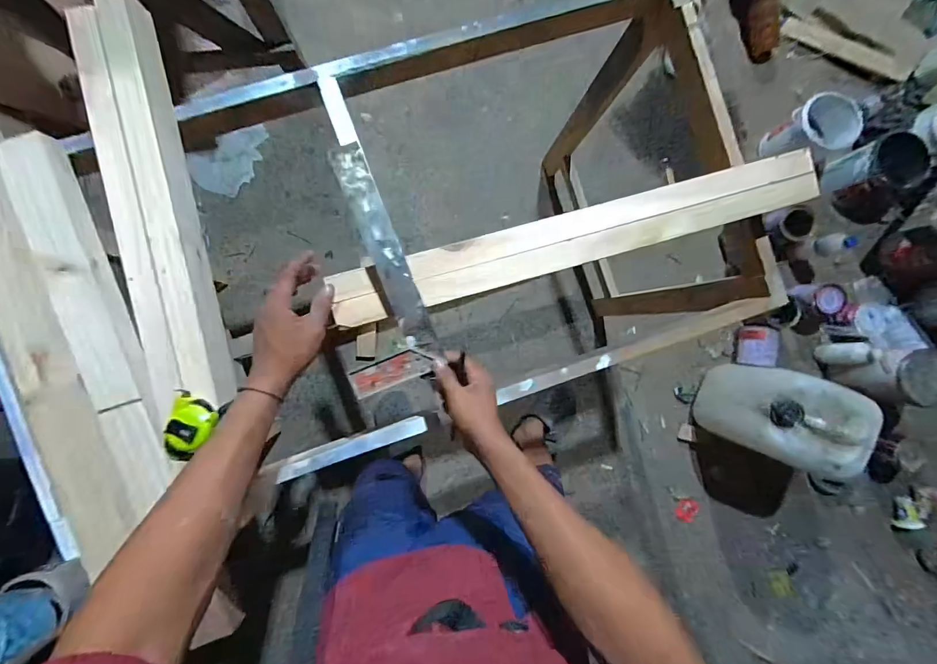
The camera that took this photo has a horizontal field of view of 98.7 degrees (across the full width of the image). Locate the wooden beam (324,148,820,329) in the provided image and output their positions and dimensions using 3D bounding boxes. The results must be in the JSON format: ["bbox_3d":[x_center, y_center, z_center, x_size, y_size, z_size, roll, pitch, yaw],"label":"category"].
[{"bbox_3d":[0.165,-0.134,0.572,0.722,0.038,0.083,-16,91,-3],"label":"wooden beam"}]

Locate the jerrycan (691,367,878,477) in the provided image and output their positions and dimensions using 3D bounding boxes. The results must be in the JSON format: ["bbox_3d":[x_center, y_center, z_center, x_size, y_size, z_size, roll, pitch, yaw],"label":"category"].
[{"bbox_3d":[0.903,0.239,1.193,0.260,0.351,0.238,17,89,-3],"label":"jerrycan"}]

